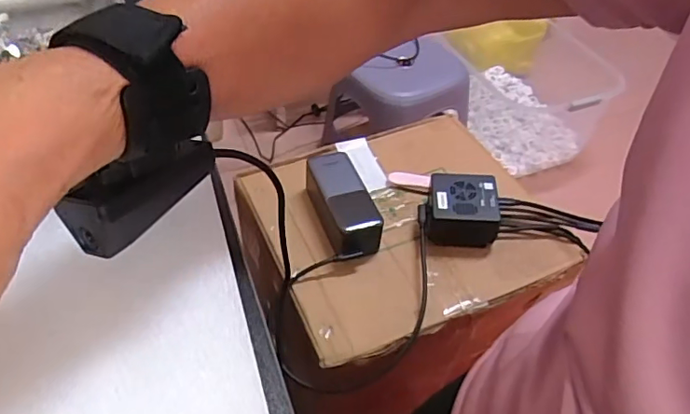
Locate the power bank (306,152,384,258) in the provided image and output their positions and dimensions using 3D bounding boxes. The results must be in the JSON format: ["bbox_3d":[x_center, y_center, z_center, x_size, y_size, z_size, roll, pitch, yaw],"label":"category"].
[{"bbox_3d":[-0.005,-0.006,0.629,0.055,0.047,0.145,-14,49,-16],"label":"power bank"}]

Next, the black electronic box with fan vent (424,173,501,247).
[{"bbox_3d":[0.138,0.003,0.632,0.077,0.055,0.073,6,47,2],"label":"black electronic box with fan vent"}]

